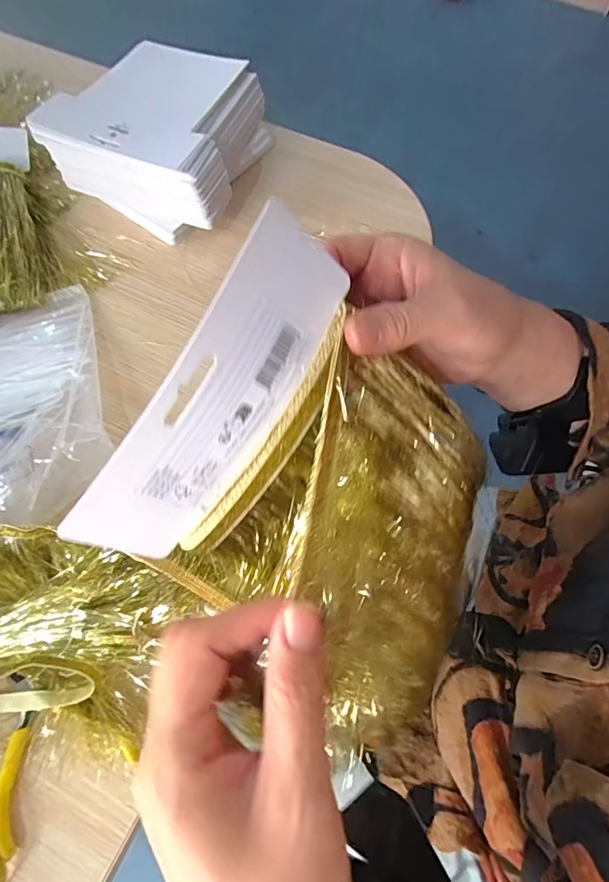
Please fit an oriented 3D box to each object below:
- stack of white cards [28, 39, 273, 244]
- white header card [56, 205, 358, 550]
[{"bbox_3d":[-0.145,-0.320,0.477,0.205,0.073,0.195,21,68,8],"label":"stack of white cards"},{"bbox_3d":[-0.038,-0.017,0.194,0.159,0.055,0.010,-56,42,5],"label":"white header card"}]

